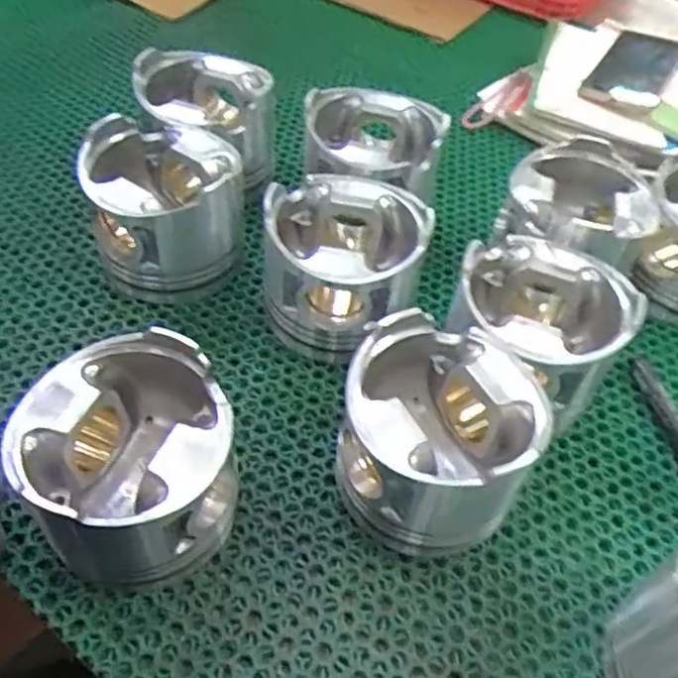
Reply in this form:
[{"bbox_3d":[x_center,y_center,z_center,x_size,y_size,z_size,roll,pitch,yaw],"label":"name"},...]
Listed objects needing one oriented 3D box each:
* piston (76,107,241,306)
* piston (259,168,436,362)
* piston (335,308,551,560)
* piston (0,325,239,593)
[{"bbox_3d":[-0.126,-0.100,0.508,0.106,0.095,0.103,-2,49,-8],"label":"piston"},{"bbox_3d":[0.001,-0.058,0.496,0.107,0.096,0.116,4,49,-2],"label":"piston"},{"bbox_3d":[0.055,0.060,0.406,0.100,0.103,0.107,4,49,-3],"label":"piston"},{"bbox_3d":[-0.113,0.069,0.370,0.102,0.092,0.106,-11,51,-15],"label":"piston"}]

